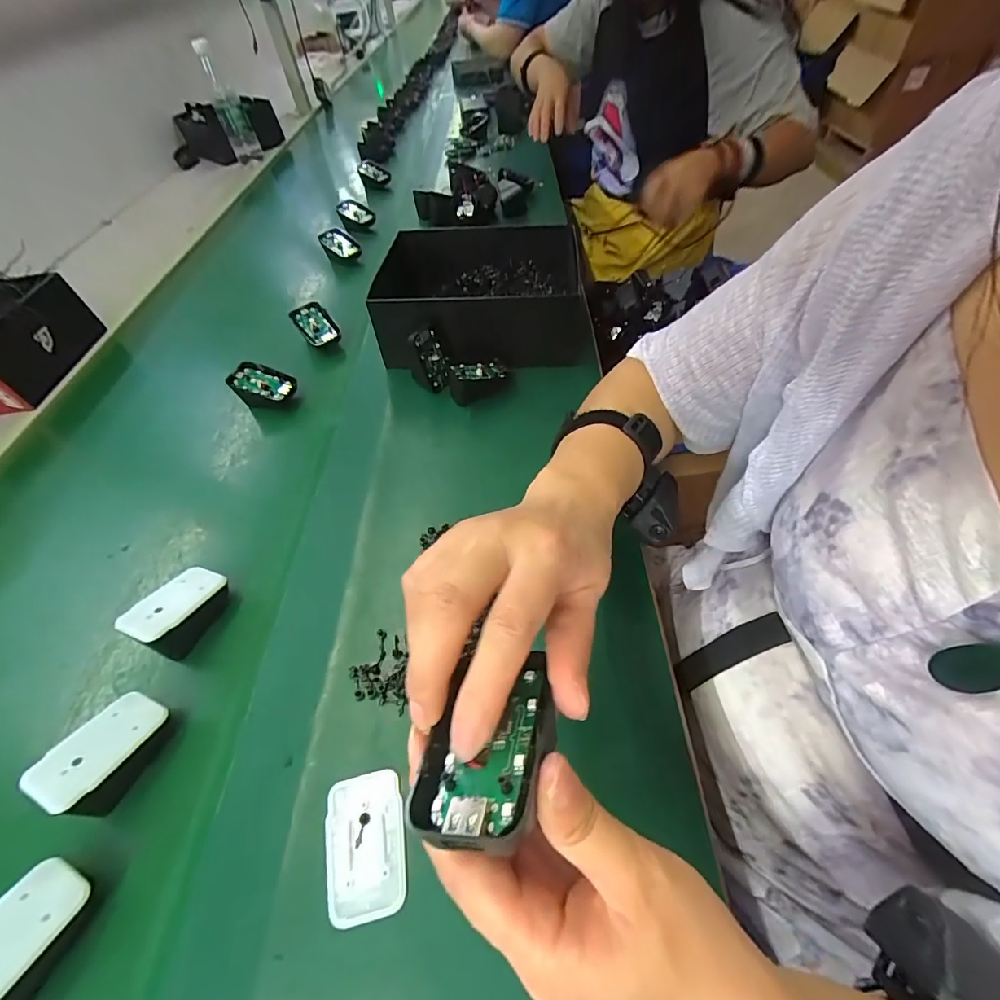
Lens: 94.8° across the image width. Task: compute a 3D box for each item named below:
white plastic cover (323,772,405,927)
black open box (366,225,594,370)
[{"bbox_3d":[-0.079,0.202,0.271,0.044,0.006,0.069,-14,51,-4],"label":"white plastic cover"},{"bbox_3d":[-0.026,-0.249,0.579,0.235,0.099,0.187,-5,51,3],"label":"black open box"}]

